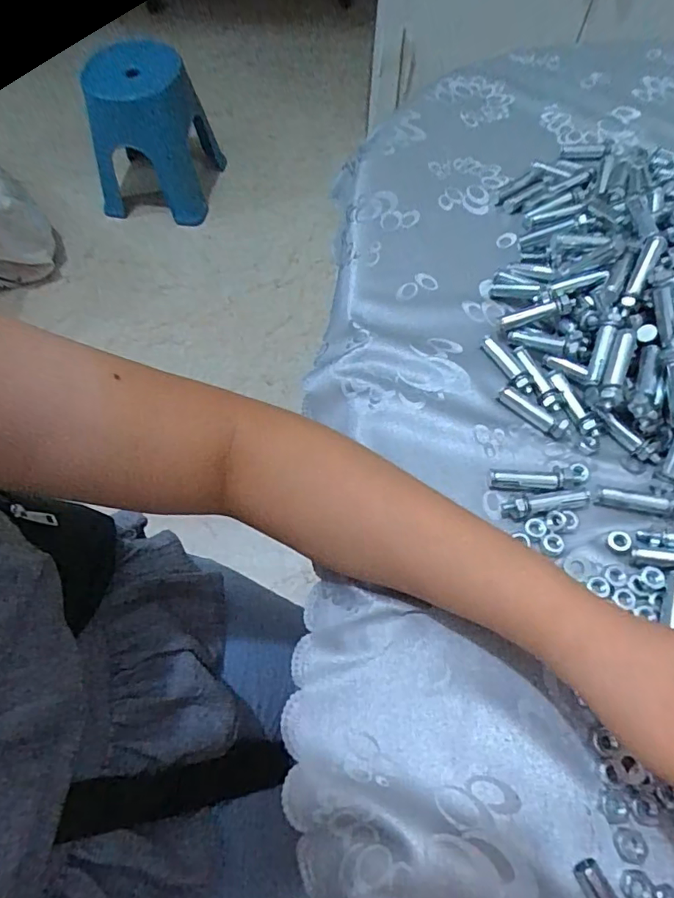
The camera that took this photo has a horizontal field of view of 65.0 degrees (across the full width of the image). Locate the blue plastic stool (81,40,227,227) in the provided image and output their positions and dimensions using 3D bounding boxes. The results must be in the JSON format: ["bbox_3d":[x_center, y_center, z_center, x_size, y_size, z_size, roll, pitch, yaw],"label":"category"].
[{"bbox_3d":[-0.502,-0.854,1.453,0.299,0.341,0.273,1,61,1],"label":"blue plastic stool"}]

